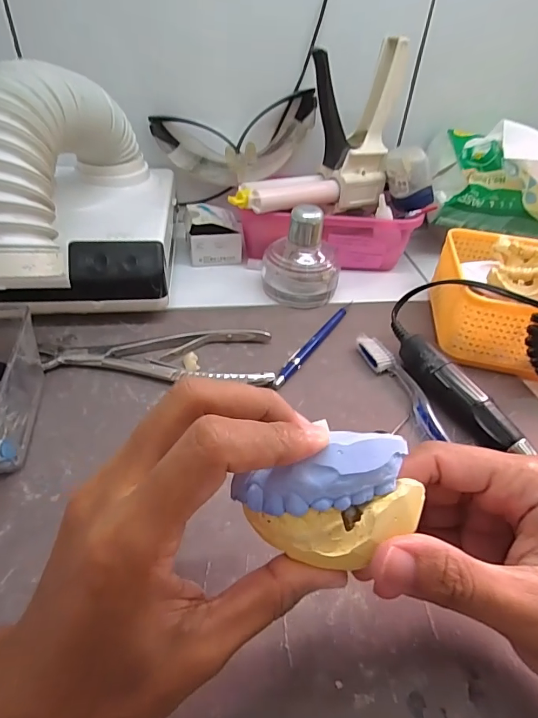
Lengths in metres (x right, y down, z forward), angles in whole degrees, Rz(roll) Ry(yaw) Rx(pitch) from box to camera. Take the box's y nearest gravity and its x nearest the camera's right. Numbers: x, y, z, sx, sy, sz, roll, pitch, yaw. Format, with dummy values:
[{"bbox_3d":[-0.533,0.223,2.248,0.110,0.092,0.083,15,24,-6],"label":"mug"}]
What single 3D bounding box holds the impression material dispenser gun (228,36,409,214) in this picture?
[{"bbox_3d":[0.050,-0.209,0.407,0.175,0.128,0.057,-25,49,-29],"label":"impression material dispenser gun"}]

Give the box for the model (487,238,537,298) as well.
[{"bbox_3d":[0.214,-0.078,0.360,0.049,0.029,0.068,21,44,18],"label":"model"}]

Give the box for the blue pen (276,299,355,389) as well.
[{"bbox_3d":[0.040,-0.019,0.367,0.015,0.011,0.138,24,45,21],"label":"blue pen"}]

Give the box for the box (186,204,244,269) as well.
[{"bbox_3d":[-0.062,-0.136,0.471,0.060,0.047,0.053,-7,43,-13],"label":"box"}]

